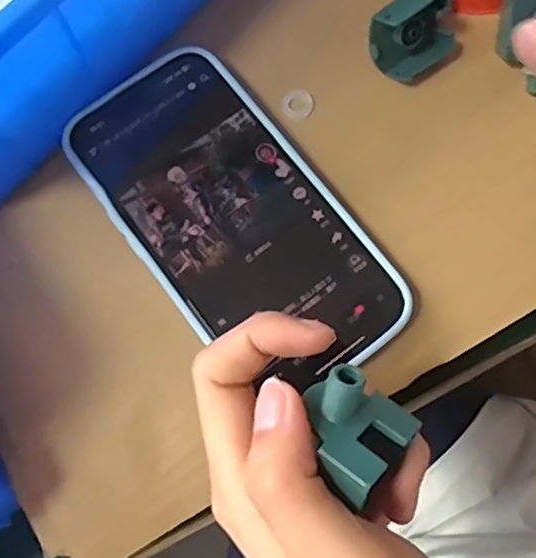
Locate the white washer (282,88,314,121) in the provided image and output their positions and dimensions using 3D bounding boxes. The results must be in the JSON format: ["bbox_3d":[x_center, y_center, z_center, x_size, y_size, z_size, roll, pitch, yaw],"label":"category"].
[{"bbox_3d":[0.013,-0.076,0.255,0.013,0.004,0.014,-1,73,2],"label":"white washer"}]

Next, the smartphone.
[{"bbox_3d":[-0.015,-0.025,0.235,0.075,0.015,0.146,-36,75,-9],"label":"smartphone"}]

